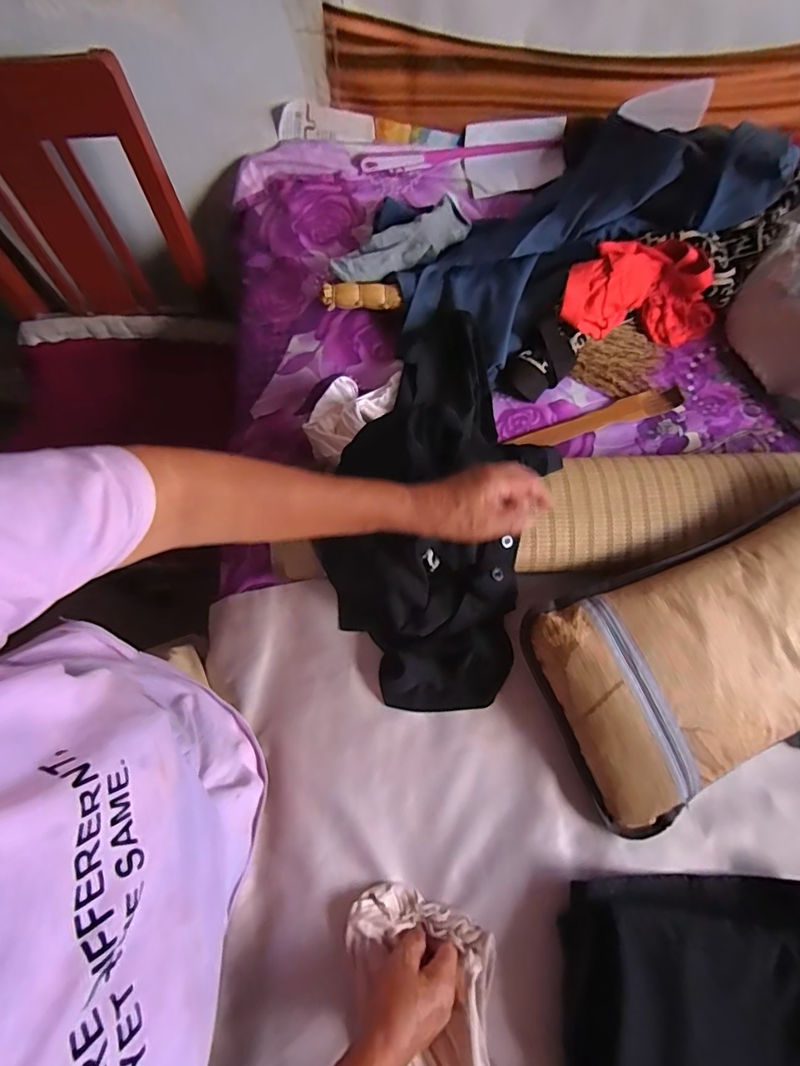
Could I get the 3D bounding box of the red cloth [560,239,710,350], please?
[{"bbox_3d":[0.321,-0.319,0.641,0.236,0.089,0.099,-3,72,-17],"label":"red cloth"}]

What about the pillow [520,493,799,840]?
[{"bbox_3d":[0.360,0.122,0.523,0.419,0.090,0.254,-23,87,-6],"label":"pillow"}]

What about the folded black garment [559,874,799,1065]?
[{"bbox_3d":[0.287,0.461,0.434,0.277,0.060,0.261,0,73,0],"label":"folded black garment"}]

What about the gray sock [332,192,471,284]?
[{"bbox_3d":[0.006,-0.397,0.686,0.217,0.050,0.074,-34,76,-10],"label":"gray sock"}]

